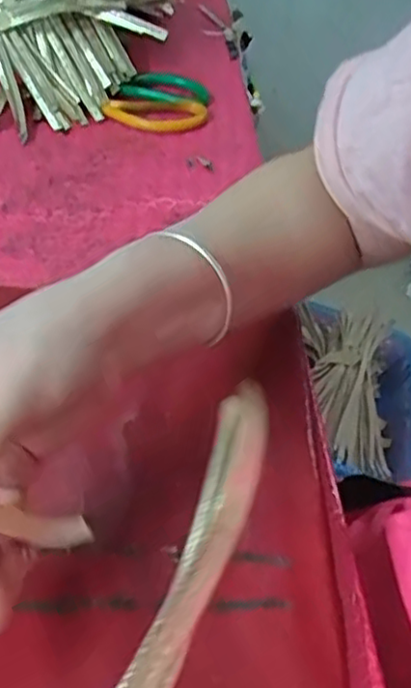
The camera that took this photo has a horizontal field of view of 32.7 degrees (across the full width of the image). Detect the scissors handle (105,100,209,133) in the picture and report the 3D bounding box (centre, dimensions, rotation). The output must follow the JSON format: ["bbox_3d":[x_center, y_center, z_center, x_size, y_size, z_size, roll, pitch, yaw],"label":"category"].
[{"bbox_3d":[-0.043,-0.208,0.637,0.092,0.009,0.058,-10,45,-15],"label":"scissors handle"}]

